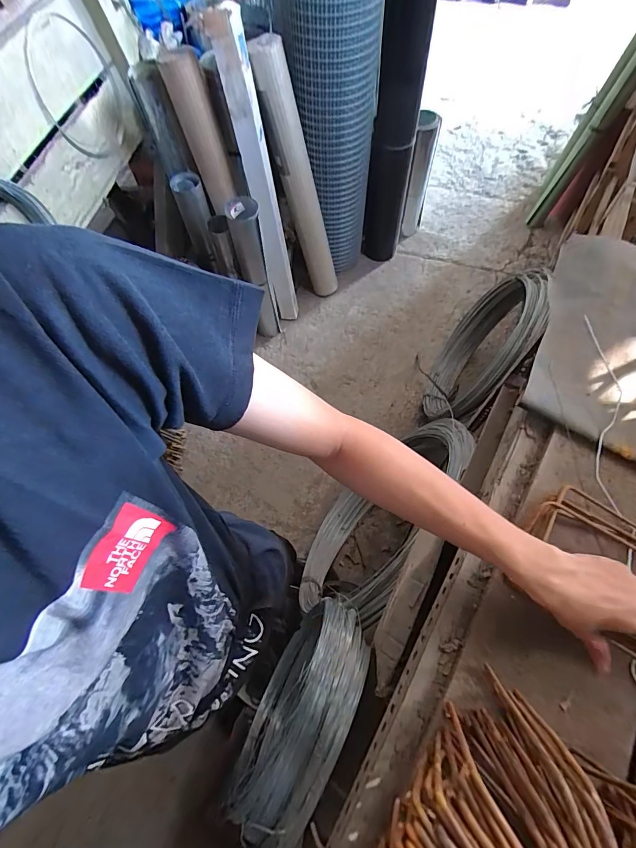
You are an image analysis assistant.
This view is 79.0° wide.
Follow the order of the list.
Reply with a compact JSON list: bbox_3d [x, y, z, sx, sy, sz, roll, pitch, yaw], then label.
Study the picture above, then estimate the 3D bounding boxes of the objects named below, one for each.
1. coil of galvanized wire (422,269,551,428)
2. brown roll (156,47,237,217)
[{"bbox_3d":[0.600,-0.260,1.411,0.110,0.609,0.644,30,68,-3],"label":"coil of galvanized wire"},{"bbox_3d":[-0.386,-0.955,1.287,0.117,0.434,0.101,-20,35,-6],"label":"brown roll"}]

